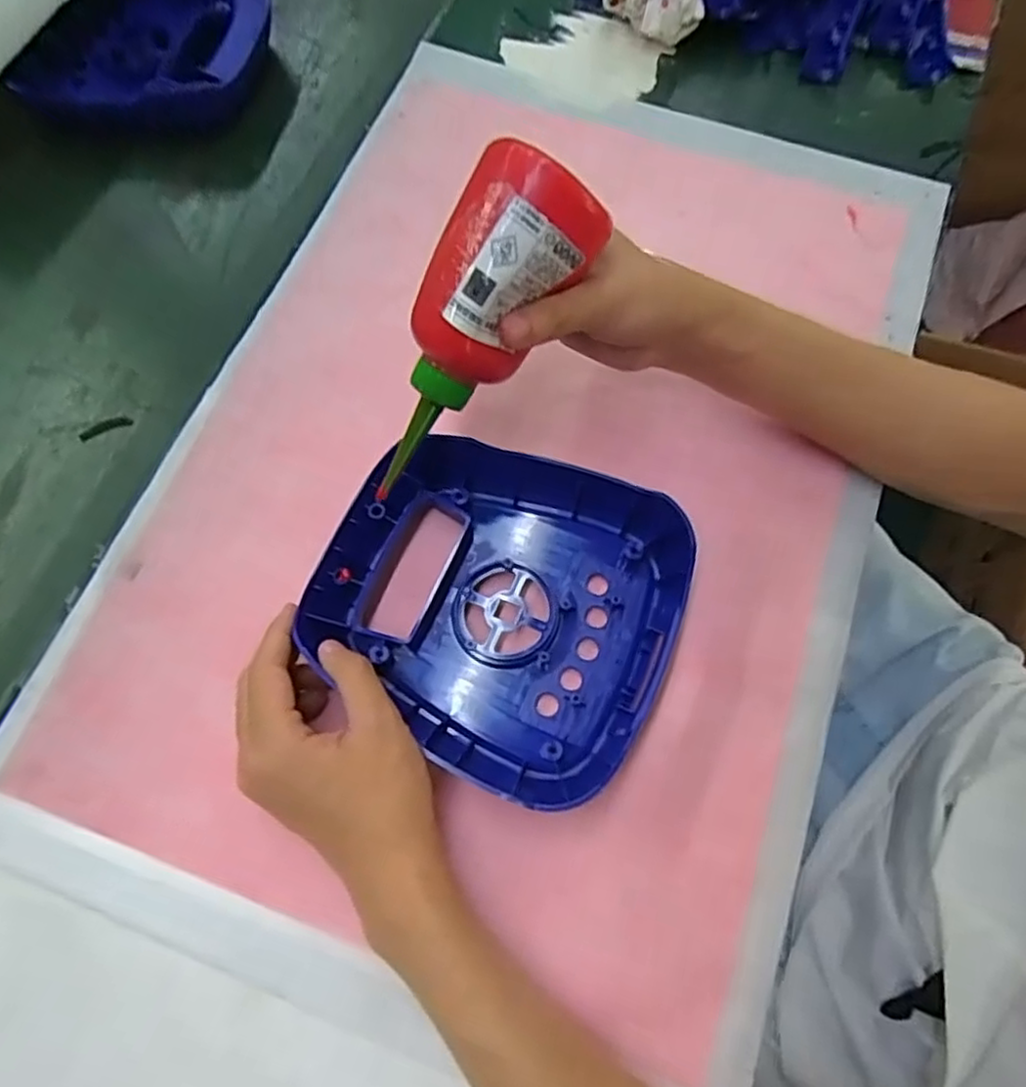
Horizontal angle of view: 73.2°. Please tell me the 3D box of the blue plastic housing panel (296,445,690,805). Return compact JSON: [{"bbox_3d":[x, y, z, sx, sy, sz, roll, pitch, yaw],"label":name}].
[{"bbox_3d":[-0.008,0.031,0.361,0.178,0.040,0.164,22,72,10],"label":"blue plastic housing panel"}]

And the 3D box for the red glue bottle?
[{"bbox_3d":[-0.023,-0.098,0.321,0.053,0.047,0.162,41,117,15],"label":"red glue bottle"}]

